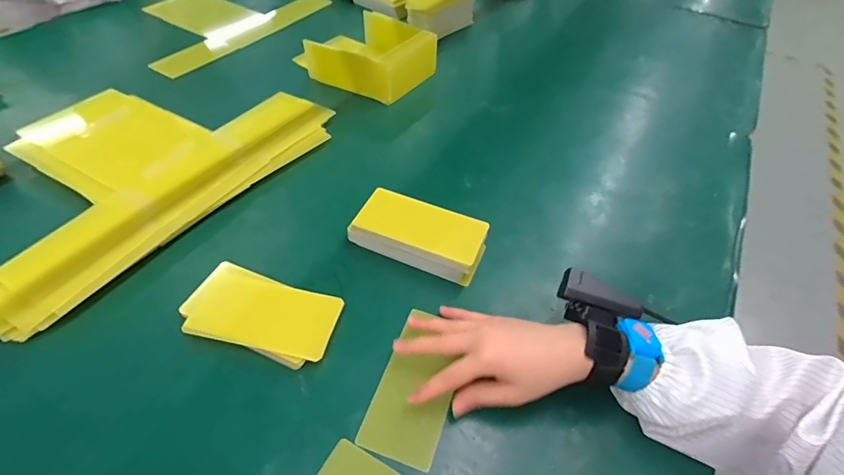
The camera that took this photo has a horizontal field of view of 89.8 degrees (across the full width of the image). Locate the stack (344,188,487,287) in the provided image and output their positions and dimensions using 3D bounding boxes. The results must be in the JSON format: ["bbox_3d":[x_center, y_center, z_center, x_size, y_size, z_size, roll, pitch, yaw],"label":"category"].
[{"bbox_3d":[-0.003,-0.003,0.492,0.146,0.043,0.068,16,48,12],"label":"stack"}]

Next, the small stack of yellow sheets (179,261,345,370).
[{"bbox_3d":[-0.155,0.072,0.412,0.141,0.011,0.076,16,51,6],"label":"small stack of yellow sheets"}]

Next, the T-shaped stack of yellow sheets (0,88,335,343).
[{"bbox_3d":[-0.360,-0.100,0.548,0.288,0.053,0.443,26,51,21],"label":"T-shaped stack of yellow sheets"}]

